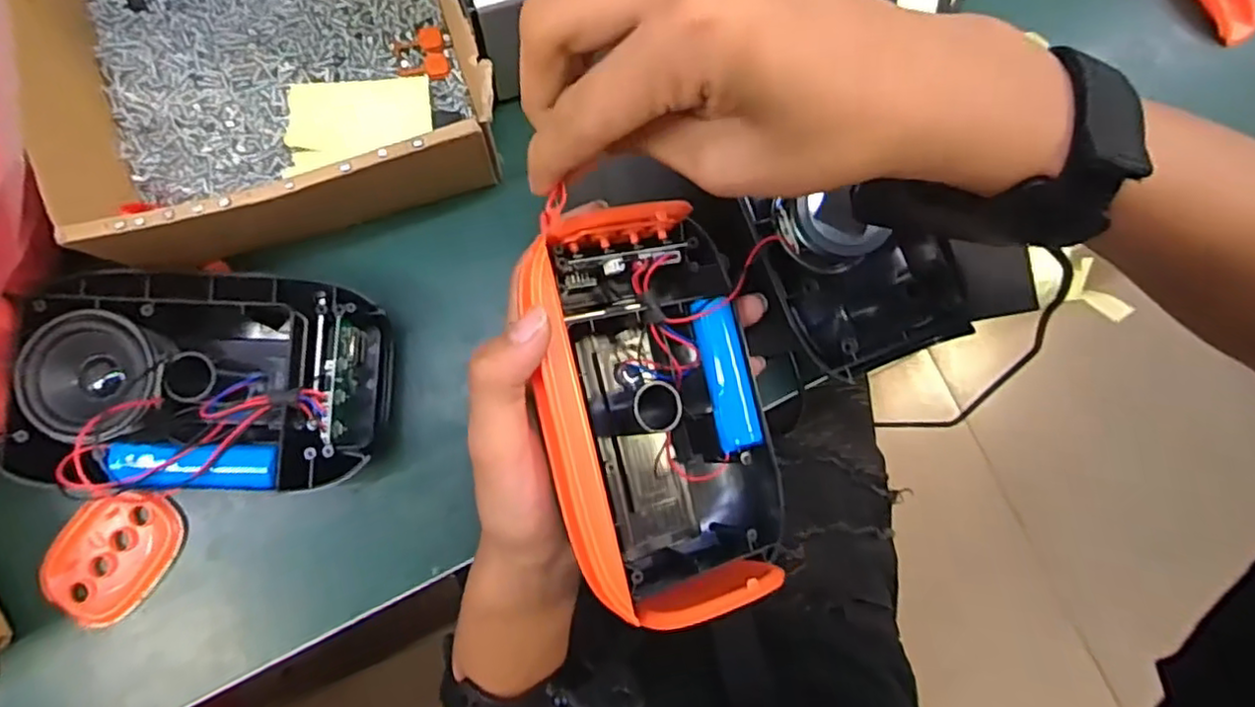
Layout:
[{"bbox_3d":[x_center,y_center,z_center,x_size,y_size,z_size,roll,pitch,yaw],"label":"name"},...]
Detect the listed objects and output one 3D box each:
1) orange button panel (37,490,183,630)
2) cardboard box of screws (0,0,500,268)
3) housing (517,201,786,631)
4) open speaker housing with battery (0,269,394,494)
[{"bbox_3d":[-0.238,0.092,0.309,0.049,0.009,0.060,43,83,1],"label":"orange button panel"},{"bbox_3d":[-0.174,-0.162,0.309,0.179,0.065,0.215,-16,85,-6],"label":"cardboard box of screws"},{"bbox_3d":[0.013,0.024,0.286,0.090,0.069,0.159,-14,85,-6],"label":"housing"},{"bbox_3d":[-0.188,0.011,0.302,0.151,0.042,0.099,2,83,-4],"label":"open speaker housing with battery"}]

